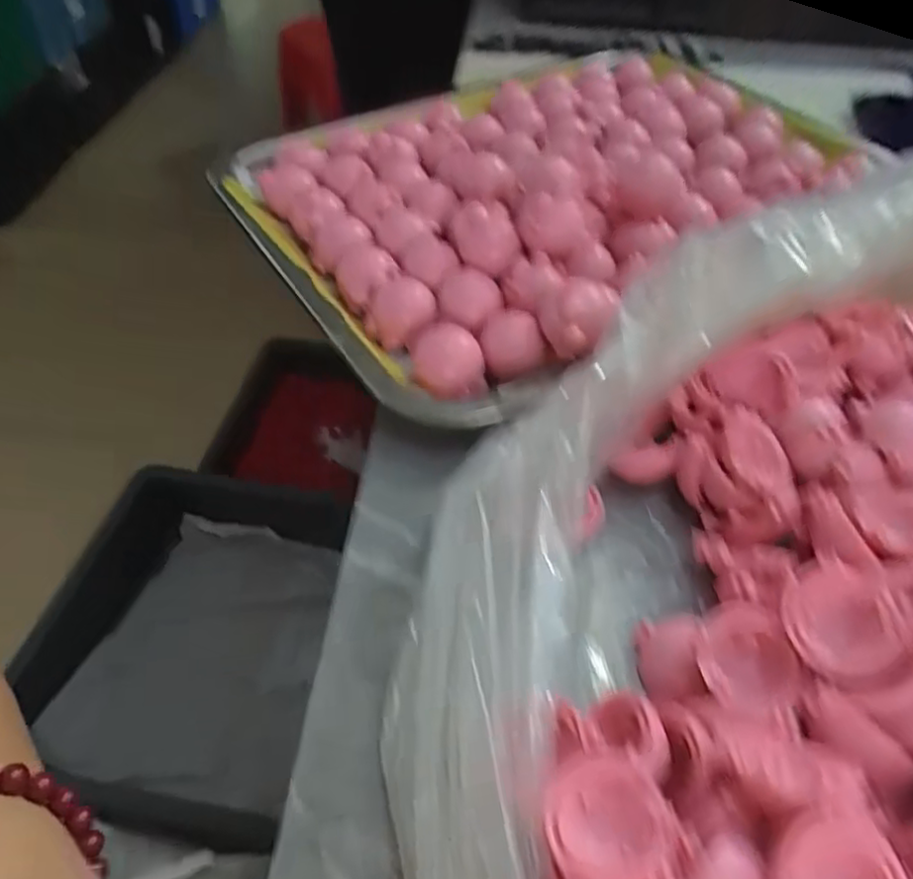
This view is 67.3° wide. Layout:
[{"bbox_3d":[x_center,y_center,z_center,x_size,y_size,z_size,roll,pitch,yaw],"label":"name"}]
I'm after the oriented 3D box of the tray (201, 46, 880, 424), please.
[{"bbox_3d":[0.057,-0.153,0.377,0.336,0.047,0.246,-31,56,-25],"label":"tray"}]

